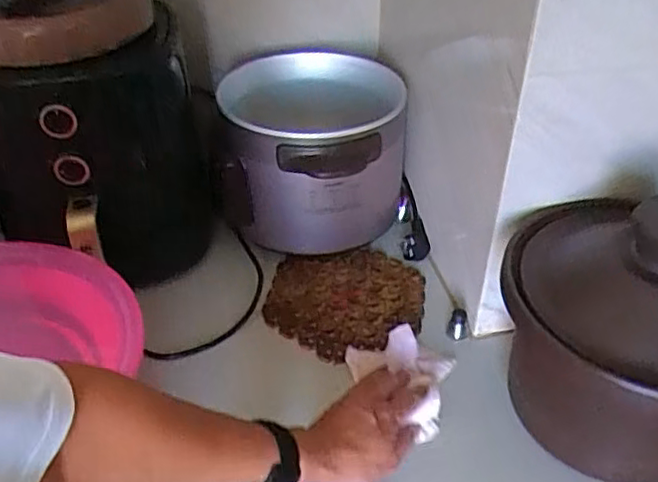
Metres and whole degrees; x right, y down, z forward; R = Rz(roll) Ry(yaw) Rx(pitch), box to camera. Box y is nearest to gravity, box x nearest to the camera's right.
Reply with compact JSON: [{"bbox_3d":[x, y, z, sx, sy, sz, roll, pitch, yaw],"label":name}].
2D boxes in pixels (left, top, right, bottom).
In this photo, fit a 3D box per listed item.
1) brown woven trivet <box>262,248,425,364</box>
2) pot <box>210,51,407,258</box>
[{"bbox_3d":[0.021,0.075,0.822,0.195,0.018,0.186,0,42,0],"label":"brown woven trivet"},{"bbox_3d":[-0.026,-0.118,0.914,0.259,0.210,0.271,0,38,0],"label":"pot"}]

